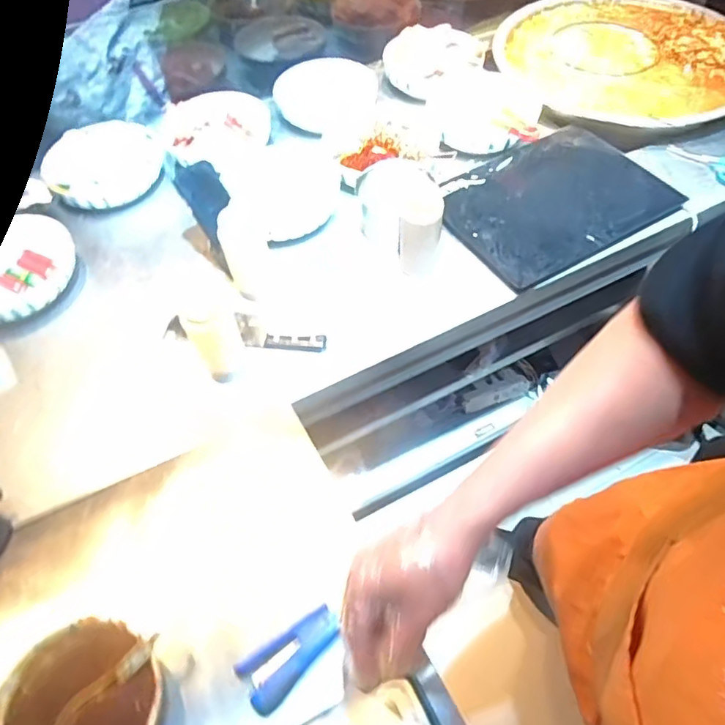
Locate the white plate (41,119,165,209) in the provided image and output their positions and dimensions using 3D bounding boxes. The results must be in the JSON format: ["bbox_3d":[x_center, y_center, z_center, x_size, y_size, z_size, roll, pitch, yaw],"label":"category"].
[{"bbox_3d":[-0.514,-0.397,1.083,0.207,0.028,0.202,5,73,-10],"label":"white plate"}]

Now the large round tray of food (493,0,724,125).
[{"bbox_3d":[0.600,-0.721,1.257,0.551,0.079,0.561,-2,56,2],"label":"large round tray of food"}]

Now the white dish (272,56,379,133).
[{"bbox_3d":[-0.088,-0.602,1.221,0.230,0.061,0.217,-2,56,2],"label":"white dish"}]

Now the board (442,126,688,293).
[{"bbox_3d":[0.361,-0.305,1.021,0.404,0.020,0.278,-31,61,-17],"label":"board"}]

